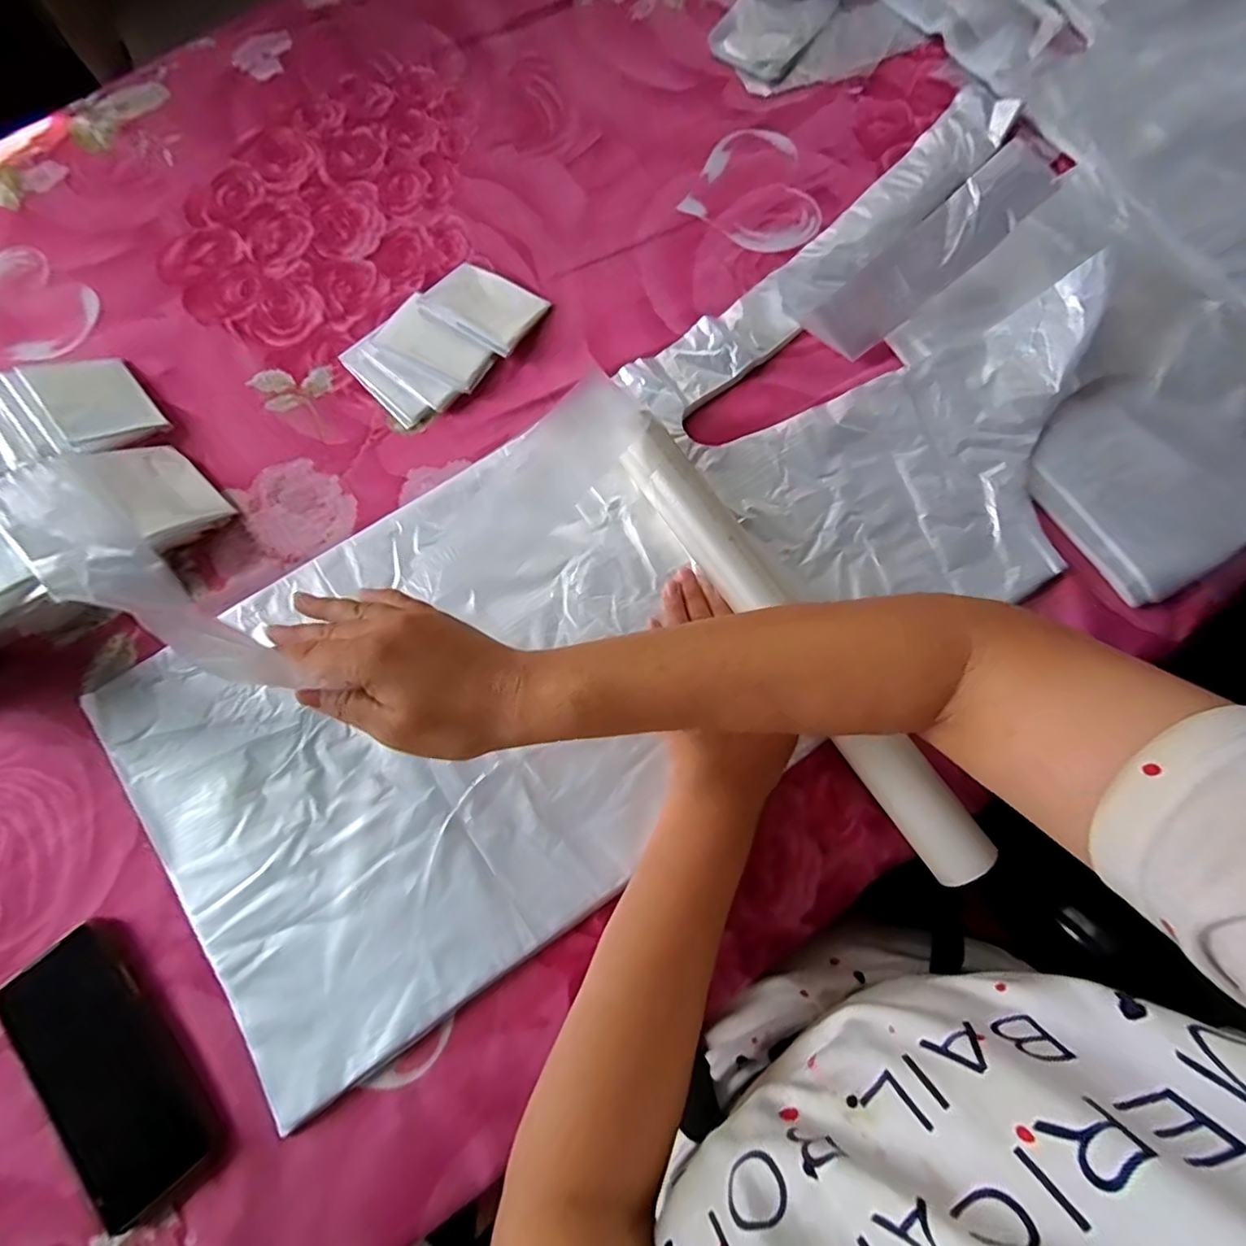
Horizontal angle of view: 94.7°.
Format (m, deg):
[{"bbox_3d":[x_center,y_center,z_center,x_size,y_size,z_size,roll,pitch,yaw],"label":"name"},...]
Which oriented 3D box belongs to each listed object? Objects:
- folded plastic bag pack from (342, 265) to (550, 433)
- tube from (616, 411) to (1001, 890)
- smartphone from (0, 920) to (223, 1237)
[{"bbox_3d":[-0.140,-0.230,0.463,0.151,0.015,0.090,-42,79,-10],"label":"folded plastic bag pack"},{"bbox_3d":[0.106,0.004,0.374,0.034,0.027,0.354,-33,78,-8],"label":"tube"},{"bbox_3d":[-0.322,0.277,0.354,0.083,0.013,0.161,-39,79,-9],"label":"smartphone"}]

